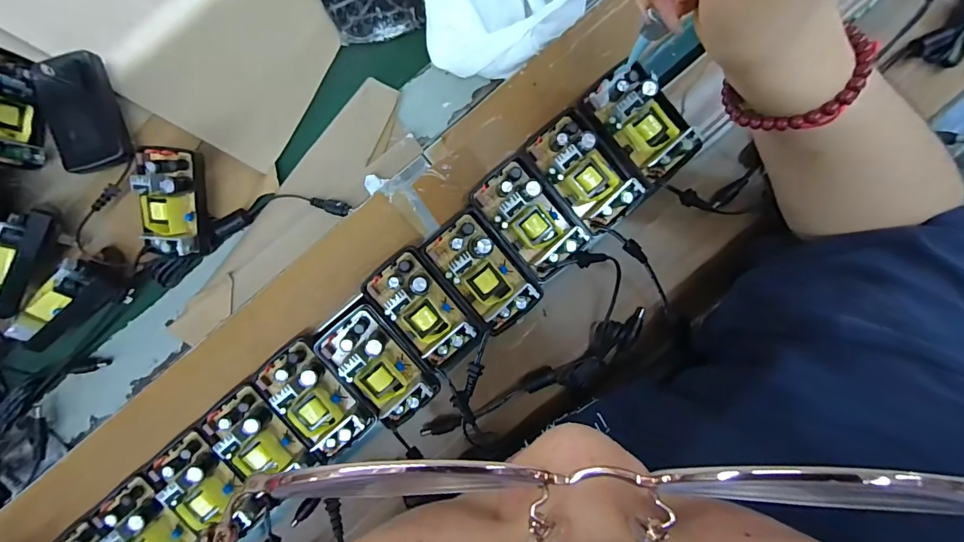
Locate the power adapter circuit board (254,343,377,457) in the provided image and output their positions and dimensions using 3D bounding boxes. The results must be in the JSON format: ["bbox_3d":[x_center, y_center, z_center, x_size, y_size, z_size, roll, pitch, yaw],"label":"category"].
[{"bbox_3d":[-0.115,0.089,0.293,0.039,0.026,0.077,-44,96,0],"label":"power adapter circuit board"}]

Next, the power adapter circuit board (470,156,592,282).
[{"bbox_3d":[0.034,-0.037,0.290,0.047,0.022,0.081,-42,96,0],"label":"power adapter circuit board"}]

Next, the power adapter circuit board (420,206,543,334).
[{"bbox_3d":[0.002,0.000,0.290,0.046,0.023,0.083,-39,96,0],"label":"power adapter circuit board"}]

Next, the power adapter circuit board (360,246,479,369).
[{"bbox_3d":[-0.040,0.026,0.292,0.046,0.021,0.082,-41,96,0],"label":"power adapter circuit board"}]

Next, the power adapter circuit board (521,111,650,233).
[{"bbox_3d":[0.072,-0.069,0.289,0.081,0.019,0.050,44,91,-6],"label":"power adapter circuit board"}]

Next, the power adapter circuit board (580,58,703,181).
[{"bbox_3d":[0.112,-0.104,0.290,0.046,0.020,0.080,-44,96,0],"label":"power adapter circuit board"}]

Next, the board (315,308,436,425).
[{"bbox_3d":[-0.072,0.065,0.290,0.046,0.023,0.079,-42,96,0],"label":"board"}]

